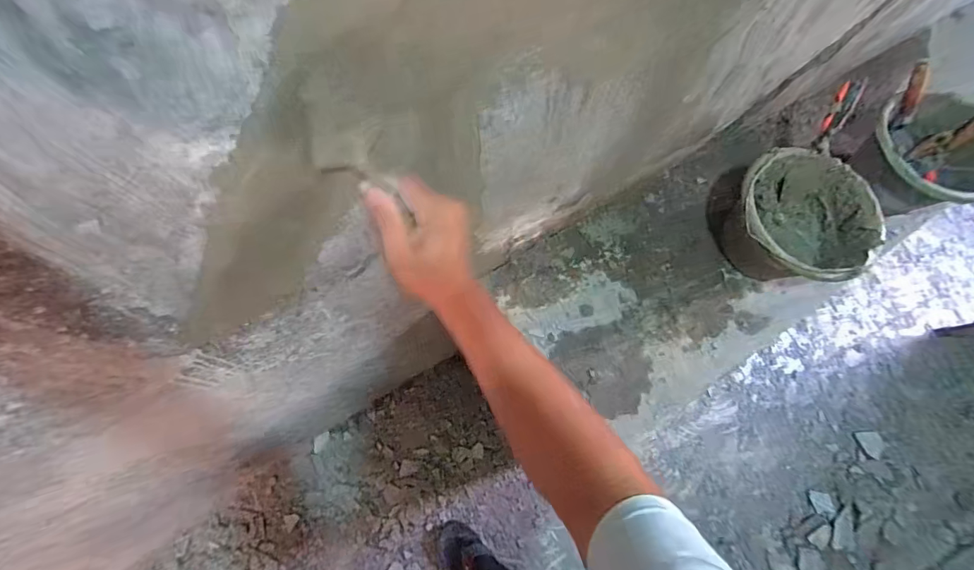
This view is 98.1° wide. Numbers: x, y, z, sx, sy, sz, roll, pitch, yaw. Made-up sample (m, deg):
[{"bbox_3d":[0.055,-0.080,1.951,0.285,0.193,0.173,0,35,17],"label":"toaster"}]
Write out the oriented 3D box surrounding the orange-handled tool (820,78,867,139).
[{"bbox_3d":[0.658,-0.326,0.785,0.044,0.027,0.112,24,112,6],"label":"orange-handled tool"}]

